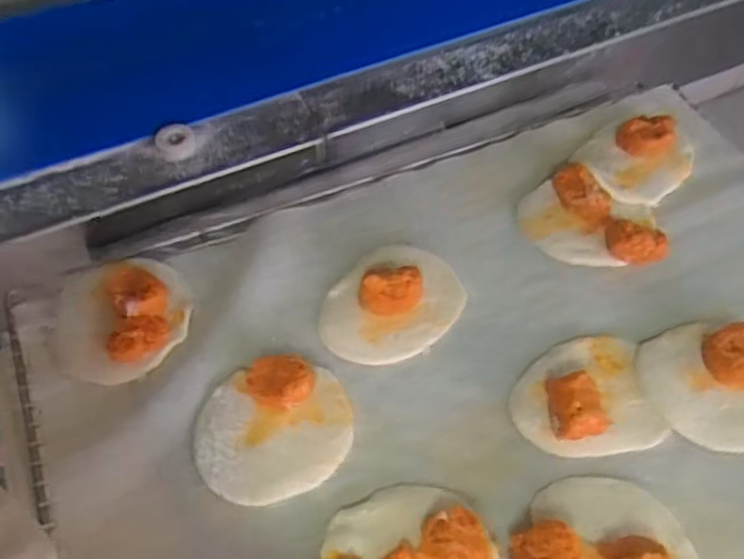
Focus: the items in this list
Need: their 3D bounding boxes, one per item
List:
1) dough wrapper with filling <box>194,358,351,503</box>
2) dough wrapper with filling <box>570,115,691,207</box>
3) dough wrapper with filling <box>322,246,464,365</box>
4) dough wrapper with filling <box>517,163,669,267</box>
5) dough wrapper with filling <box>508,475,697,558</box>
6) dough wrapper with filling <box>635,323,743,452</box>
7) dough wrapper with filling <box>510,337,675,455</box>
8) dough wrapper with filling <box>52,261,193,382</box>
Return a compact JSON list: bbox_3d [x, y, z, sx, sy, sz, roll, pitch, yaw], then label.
[{"bbox_3d":[-0.063,0.092,0.427,0.098,0.024,0.084,-8,58,-7],"label":"dough wrapper with filling"},{"bbox_3d":[0.216,-0.103,0.560,0.103,0.024,0.078,-37,65,-22],"label":"dough wrapper with filling"},{"bbox_3d":[0.015,0.012,0.478,0.081,0.031,0.104,34,62,18],"label":"dough wrapper with filling"},{"bbox_3d":[0.171,-0.048,0.518,0.106,0.028,0.072,23,60,13],"label":"dough wrapper with filling"},{"bbox_3d":[0.141,0.155,0.387,0.098,0.038,0.094,1,57,-1],"label":"dough wrapper with filling"},{"bbox_3d":[0.229,0.068,0.447,0.086,0.023,0.090,1,57,-1],"label":"dough wrapper with filling"},{"bbox_3d":[0.142,0.072,0.444,0.094,0.034,0.080,-10,58,-8],"label":"dough wrapper with filling"},{"bbox_3d":[-0.176,0.023,0.470,0.090,0.022,0.093,-10,58,-8],"label":"dough wrapper with filling"}]

